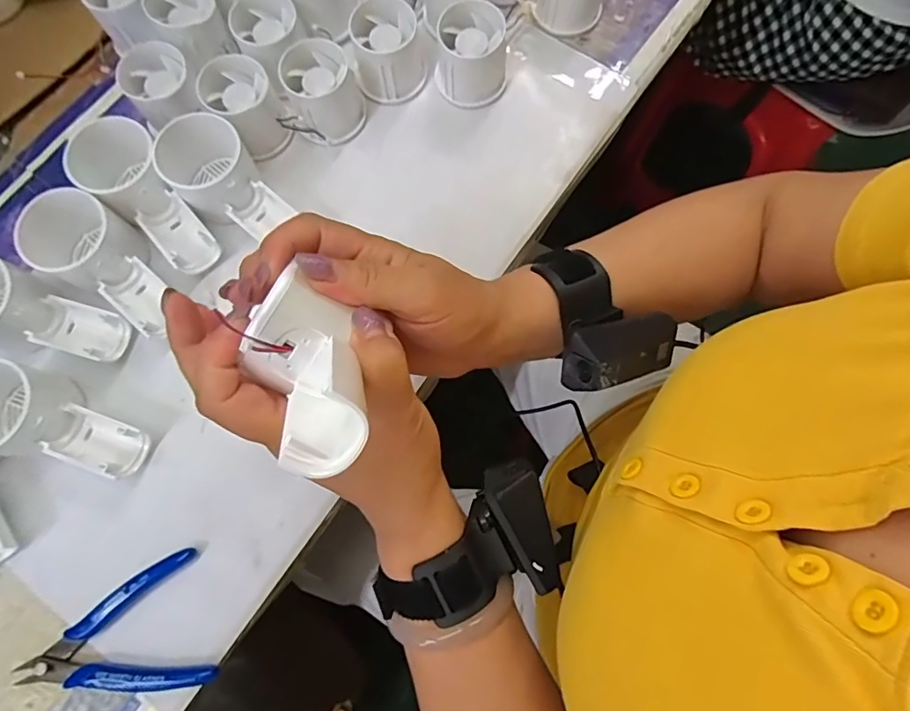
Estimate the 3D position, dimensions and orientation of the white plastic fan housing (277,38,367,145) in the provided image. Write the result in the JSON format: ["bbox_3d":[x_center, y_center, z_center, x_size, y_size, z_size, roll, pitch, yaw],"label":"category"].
[{"bbox_3d":[-0.104,-0.201,0.395,0.063,0.048,0.058,0,77,0],"label":"white plastic fan housing"}]

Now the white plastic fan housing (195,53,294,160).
[{"bbox_3d":[-0.158,-0.188,0.391,0.049,0.046,0.060,-36,79,-8],"label":"white plastic fan housing"}]

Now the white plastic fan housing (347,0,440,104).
[{"bbox_3d":[-0.048,-0.240,0.401,0.068,0.053,0.062,0,77,0],"label":"white plastic fan housing"}]

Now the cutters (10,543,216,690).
[{"bbox_3d":[-0.214,0.181,0.321,0.115,0.012,0.078,-20,78,-4],"label":"cutters"}]

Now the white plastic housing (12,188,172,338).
[{"bbox_3d":[-0.251,-0.071,0.364,0.127,0.051,0.060,29,79,7],"label":"white plastic housing"}]

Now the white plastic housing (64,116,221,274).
[{"bbox_3d":[-0.221,-0.118,0.371,0.055,0.052,0.122,-44,80,-9],"label":"white plastic housing"}]

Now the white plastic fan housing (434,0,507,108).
[{"bbox_3d":[0.013,-0.233,0.399,0.054,0.052,0.051,3,77,1],"label":"white plastic fan housing"}]

